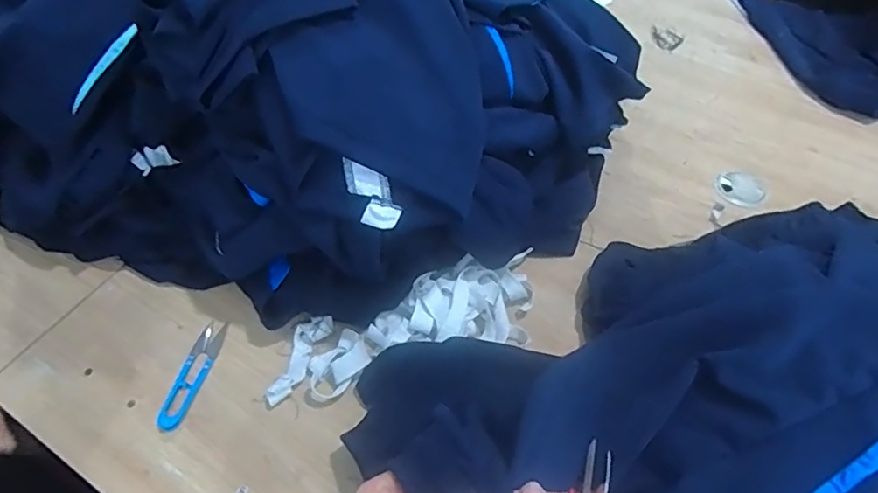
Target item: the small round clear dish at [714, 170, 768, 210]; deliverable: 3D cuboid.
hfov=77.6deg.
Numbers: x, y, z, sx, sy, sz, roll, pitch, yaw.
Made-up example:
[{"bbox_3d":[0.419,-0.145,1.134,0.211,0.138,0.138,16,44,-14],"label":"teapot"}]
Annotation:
[{"bbox_3d":[0.404,-0.077,0.729,0.060,0.005,0.066,0,54,0],"label":"small round clear dish"}]

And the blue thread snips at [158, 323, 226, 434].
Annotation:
[{"bbox_3d":[-0.259,0.133,0.575,0.029,0.010,0.121,8,55,6],"label":"blue thread snips"}]

